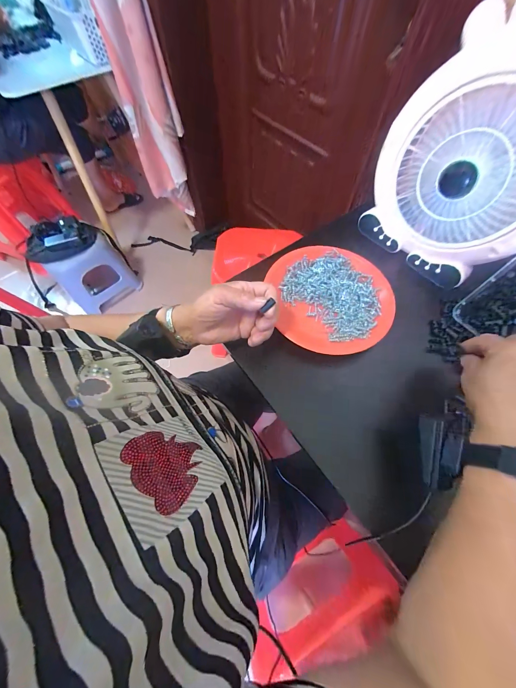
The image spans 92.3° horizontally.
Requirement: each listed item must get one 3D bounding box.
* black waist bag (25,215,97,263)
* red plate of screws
[{"bbox_3d":[-0.818,-0.432,1.022,0.272,0.098,0.132,-38,70,-16],"label":"black waist bag"},{"bbox_3d":[0.117,-0.072,0.390,0.182,0.026,0.189,0,65,0],"label":"red plate of screws"}]

